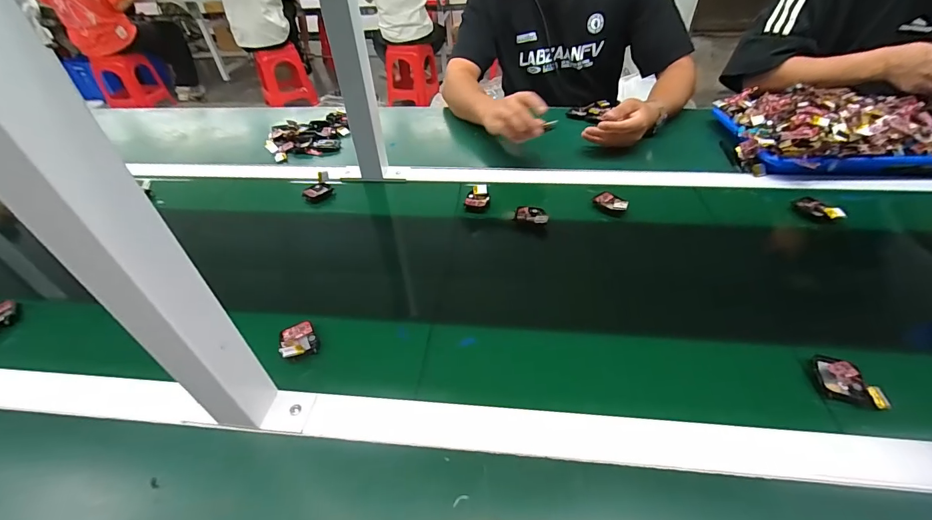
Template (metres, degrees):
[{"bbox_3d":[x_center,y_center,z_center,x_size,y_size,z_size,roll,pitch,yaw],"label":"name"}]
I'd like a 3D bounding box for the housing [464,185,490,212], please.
[{"bbox_3d":[0.018,-0.096,0.619,0.039,0.022,0.046,-2,41,3],"label":"housing"}]

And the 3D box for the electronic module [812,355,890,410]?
[{"bbox_3d":[0.360,0.114,0.370,0.051,0.017,0.039,18,46,24],"label":"electronic module"}]

